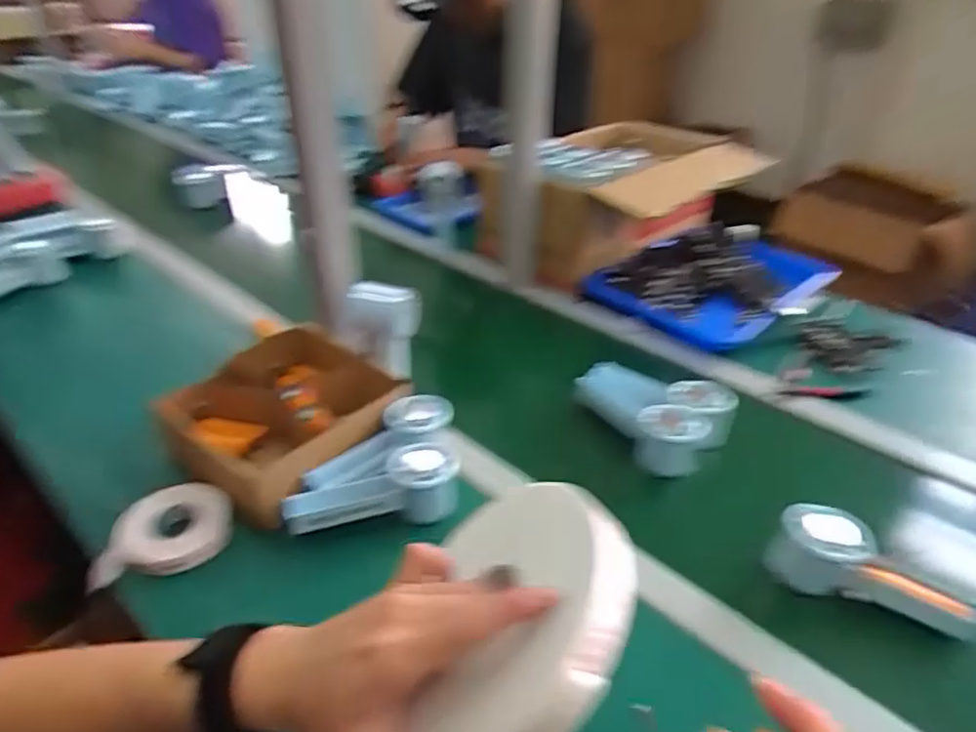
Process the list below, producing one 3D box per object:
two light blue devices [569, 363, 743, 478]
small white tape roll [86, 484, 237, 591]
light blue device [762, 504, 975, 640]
[{"bbox_3d":[0.180,0.055,0.682,0.168,0.062,0.106,18,39,21],"label":"two light blue devices"},{"bbox_3d":[-0.298,0.152,0.560,0.111,0.031,0.086,-5,36,-10],"label":"small white tape roll"},{"bbox_3d":[0.327,0.172,0.517,0.153,0.056,0.060,18,39,22],"label":"light blue device"}]

